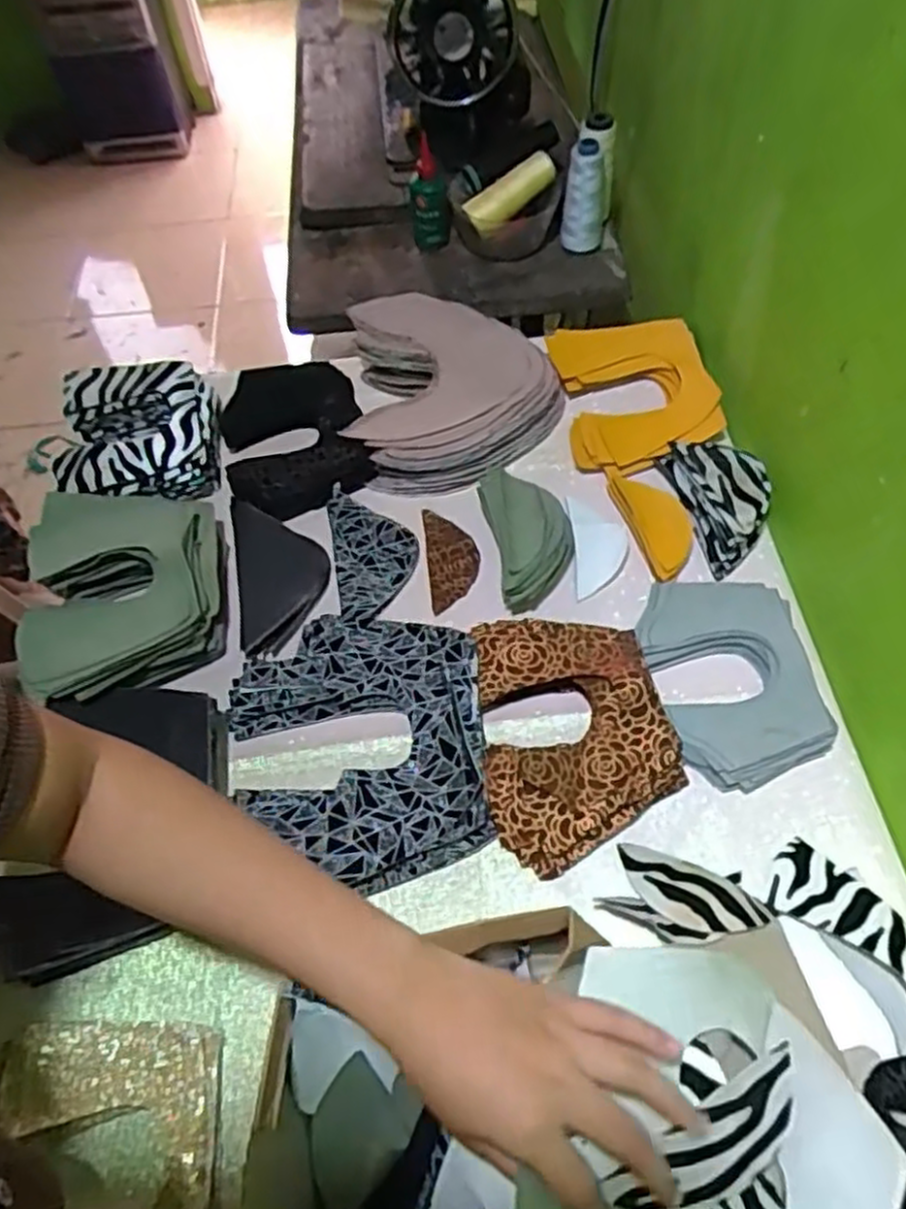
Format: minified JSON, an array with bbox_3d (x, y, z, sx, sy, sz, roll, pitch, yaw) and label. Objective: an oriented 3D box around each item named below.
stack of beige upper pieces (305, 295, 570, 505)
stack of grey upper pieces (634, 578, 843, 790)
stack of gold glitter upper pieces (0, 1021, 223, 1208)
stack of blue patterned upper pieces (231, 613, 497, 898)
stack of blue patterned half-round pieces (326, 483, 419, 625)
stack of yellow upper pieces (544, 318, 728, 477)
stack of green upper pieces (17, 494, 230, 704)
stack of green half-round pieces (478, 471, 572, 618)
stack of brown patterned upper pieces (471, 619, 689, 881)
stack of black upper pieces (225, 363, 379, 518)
[{"bbox_3d":[-0.005,-0.204,0.739,0.201,0.071,0.191,-9,57,-3],"label":"stack of beige upper pieces"},{"bbox_3d":[0.206,0.050,0.578,0.110,0.029,0.163,-10,57,-3],"label":"stack of grey upper pieces"},{"bbox_3d":[-0.199,0.320,0.438,0.125,0.015,0.152,-6,57,-1],"label":"stack of gold glitter upper pieces"},{"bbox_3d":[-0.072,0.099,0.563,0.182,0.038,0.209,-7,57,-1],"label":"stack of blue patterned upper pieces"},{"bbox_3d":[-0.067,-0.044,0.668,0.070,0.020,0.148,-11,57,-4],"label":"stack of blue patterned half-round pieces"},{"bbox_3d":[0.173,-0.205,0.745,0.135,0.044,0.175,-7,57,-2],"label":"stack of yellow upper pieces"},{"bbox_3d":[-0.261,-0.011,0.630,0.143,0.062,0.183,-15,58,-7],"label":"stack of green upper pieces"},{"bbox_3d":[0.065,-0.062,0.653,0.068,0.056,0.120,-10,57,-4],"label":"stack of green half-round pieces"},{"bbox_3d":[0.081,0.083,0.560,0.135,0.037,0.191,-13,58,-5],"label":"stack of brown patterned upper pieces"},{"bbox_3d":[-0.153,-0.160,0.739,0.132,0.045,0.163,-15,58,-7],"label":"stack of black upper pieces"}]

